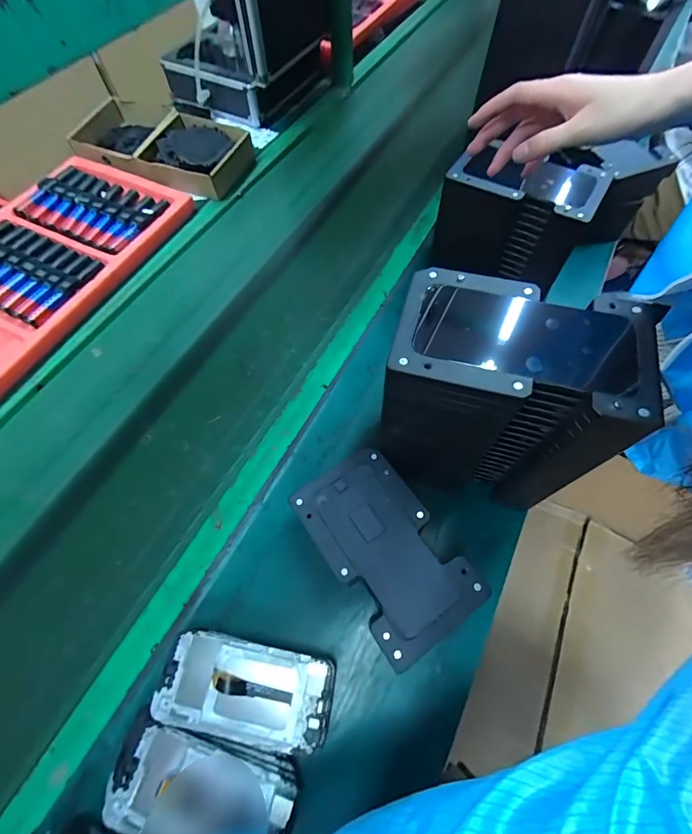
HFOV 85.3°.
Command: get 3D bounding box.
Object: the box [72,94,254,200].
[{"bbox_3d":[-0.378,-0.562,0.781,0.326,0.066,0.222,18,64,11],"label":"box"}]

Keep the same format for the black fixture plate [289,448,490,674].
[{"bbox_3d":[0.037,0.125,0.375,0.109,0.008,0.189,-33,66,-15],"label":"black fixture plate"}]

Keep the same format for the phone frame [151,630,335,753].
[{"bbox_3d":[-0.095,0.263,0.360,0.160,0.014,0.080,8,63,6],"label":"phone frame"}]

